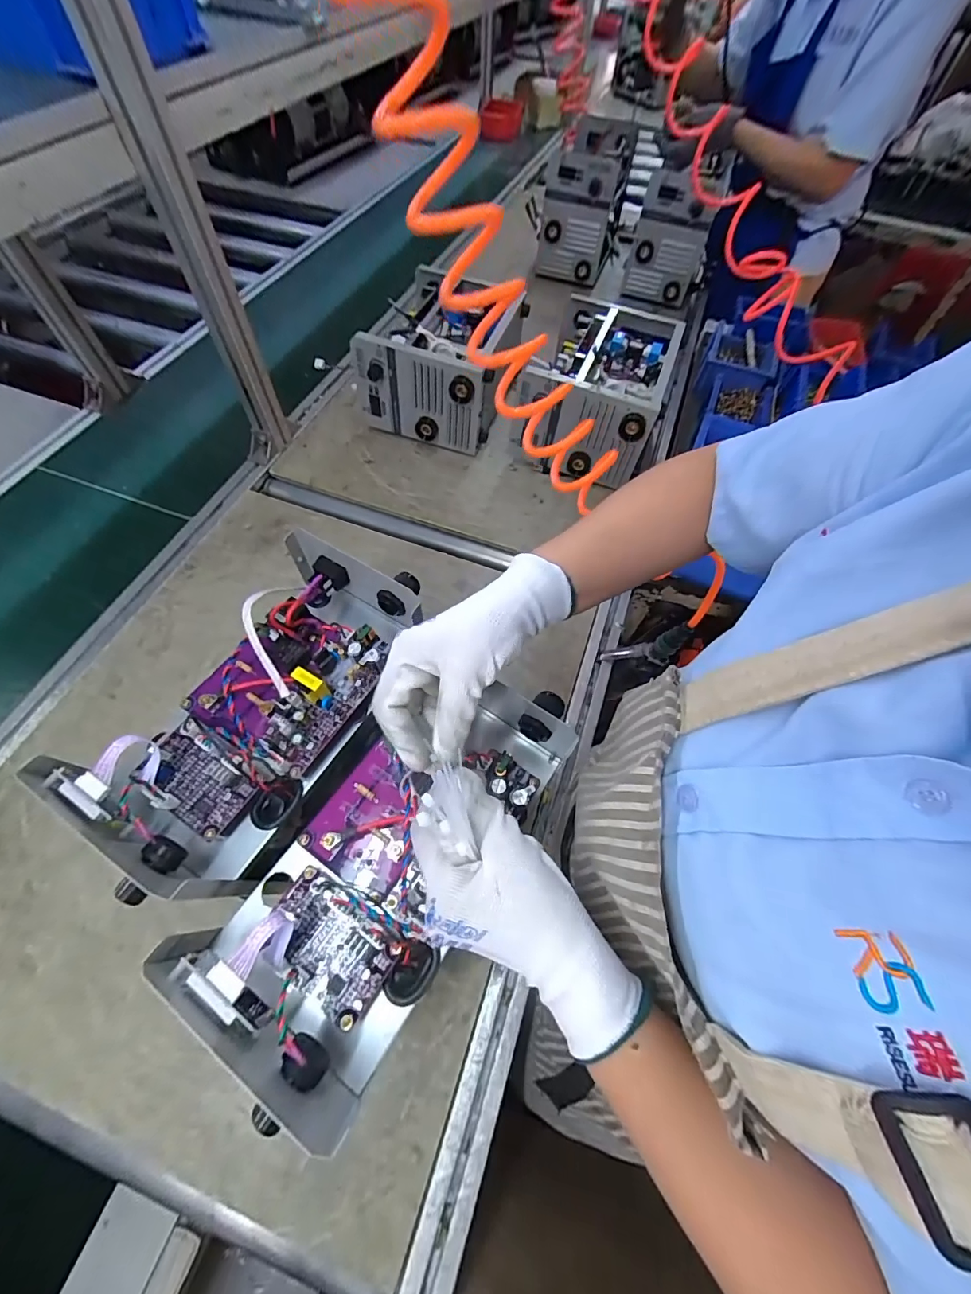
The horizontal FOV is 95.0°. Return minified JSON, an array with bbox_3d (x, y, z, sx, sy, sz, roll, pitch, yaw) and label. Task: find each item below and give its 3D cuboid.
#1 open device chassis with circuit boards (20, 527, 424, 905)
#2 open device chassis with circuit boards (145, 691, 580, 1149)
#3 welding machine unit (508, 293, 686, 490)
[{"bbox_3d":[-0.194,0.041,0.389,0.164,0.084,0.307,30,64,12],"label":"open device chassis with circuit boards"},{"bbox_3d":[-0.058,0.150,0.344,0.148,0.090,0.299,36,63,17],"label":"open device chassis with circuit boards"},{"bbox_3d":[0.191,-0.441,0.766,0.211,0.152,0.295,19,63,9],"label":"welding machine unit"}]

